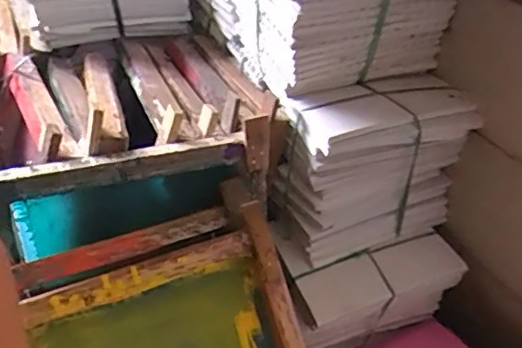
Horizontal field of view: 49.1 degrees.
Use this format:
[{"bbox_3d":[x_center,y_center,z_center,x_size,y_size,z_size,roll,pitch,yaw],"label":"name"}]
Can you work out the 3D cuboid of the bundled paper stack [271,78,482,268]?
[{"bbox_3d":[0.173,-0.013,0.901,0.292,0.228,0.124,-13,37,-21],"label":"bundled paper stack"}]

